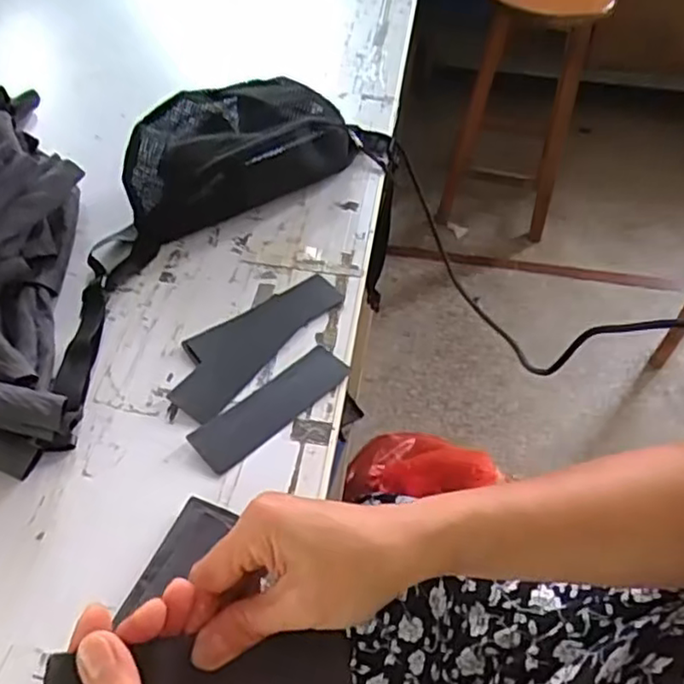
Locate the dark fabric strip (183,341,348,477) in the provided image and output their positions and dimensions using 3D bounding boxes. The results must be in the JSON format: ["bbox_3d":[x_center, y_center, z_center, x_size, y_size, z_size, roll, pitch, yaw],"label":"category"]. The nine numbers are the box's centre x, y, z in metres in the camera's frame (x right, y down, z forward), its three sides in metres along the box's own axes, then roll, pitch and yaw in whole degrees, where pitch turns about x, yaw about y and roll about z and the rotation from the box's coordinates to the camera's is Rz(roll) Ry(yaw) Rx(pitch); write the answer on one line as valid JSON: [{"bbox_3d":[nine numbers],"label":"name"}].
[{"bbox_3d":[-0.058,0.054,0.568,0.146,0.007,0.045,-35,65,-28],"label":"dark fabric strip"}]

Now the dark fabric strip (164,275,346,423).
[{"bbox_3d":[-0.083,-0.007,0.610,0.068,0.006,0.189,37,58,17],"label":"dark fabric strip"}]

